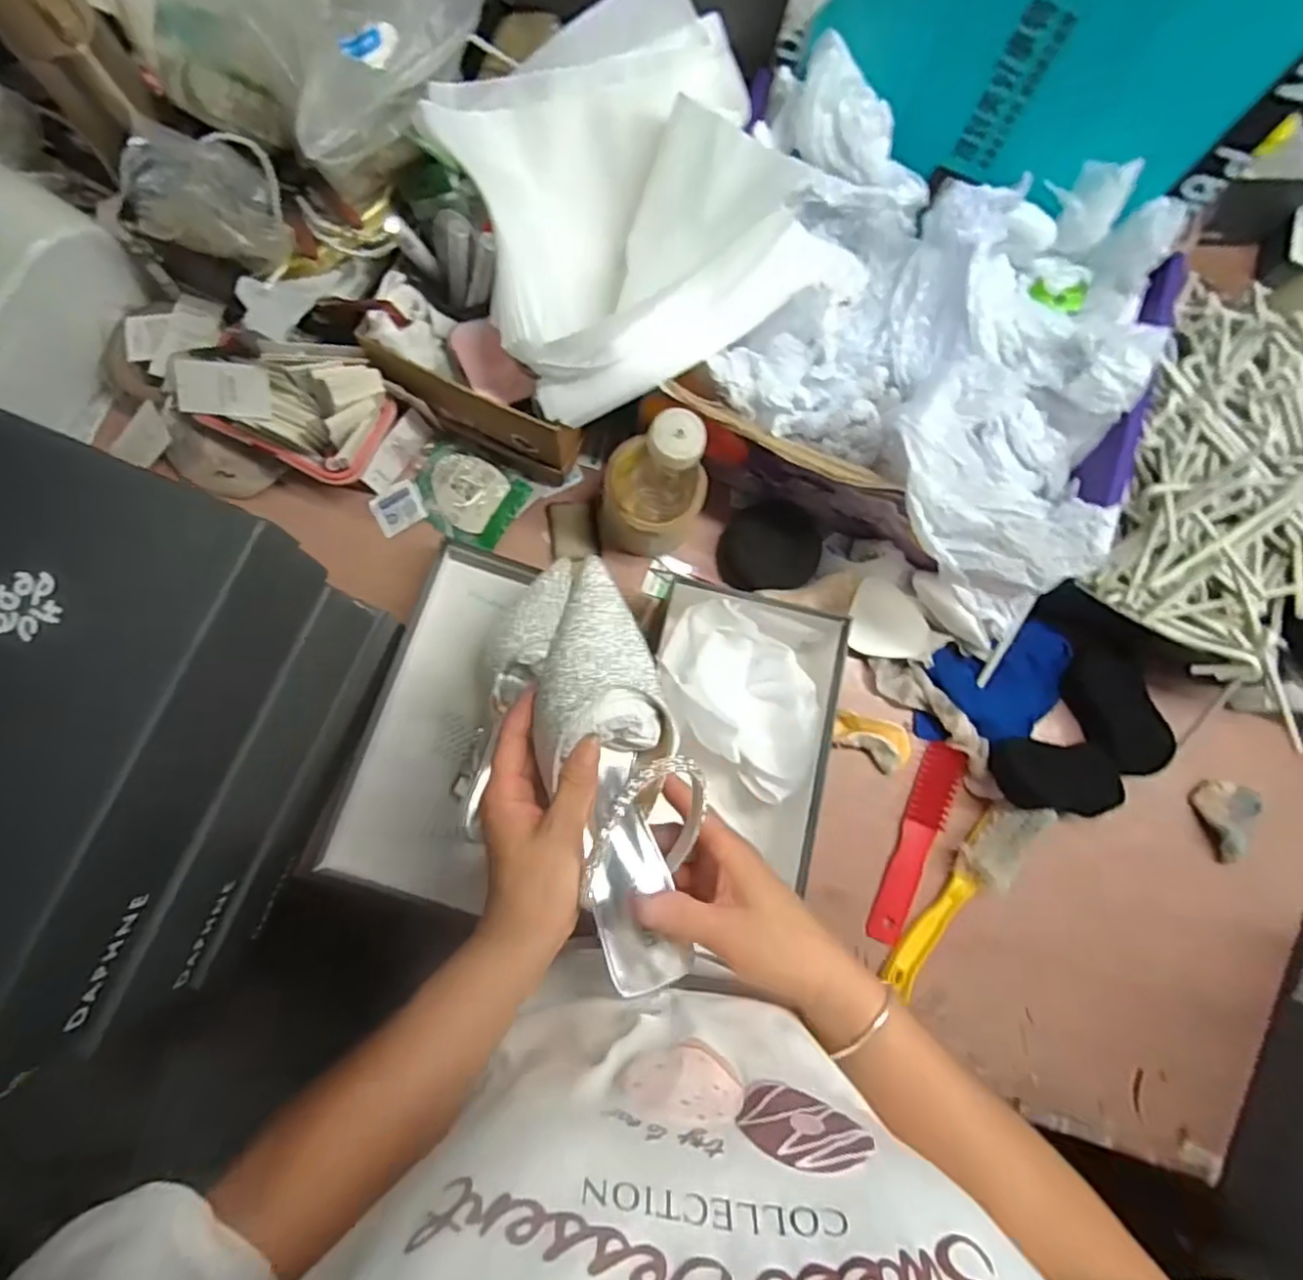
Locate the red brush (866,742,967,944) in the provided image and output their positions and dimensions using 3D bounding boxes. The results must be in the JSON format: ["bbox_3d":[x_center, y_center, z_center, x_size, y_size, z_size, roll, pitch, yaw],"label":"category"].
[{"bbox_3d":[0.251,0.189,0.622,0.038,0.011,0.188,20,81,13],"label":"red brush"}]

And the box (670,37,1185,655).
[{"bbox_3d":[0.216,-0.227,0.569,0.391,0.161,0.338,26,80,-1],"label":"box"}]

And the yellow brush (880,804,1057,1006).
[{"bbox_3d":[0.289,0.236,0.609,0.048,0.033,0.210,37,80,1],"label":"yellow brush"}]

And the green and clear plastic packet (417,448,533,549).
[{"bbox_3d":[-0.176,-0.138,0.630,0.098,0.017,0.076,28,80,-1],"label":"green and clear plastic packet"}]

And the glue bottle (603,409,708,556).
[{"bbox_3d":[0.001,-0.131,0.558,0.087,0.184,0.073,21,80,-2],"label":"glue bottle"}]

